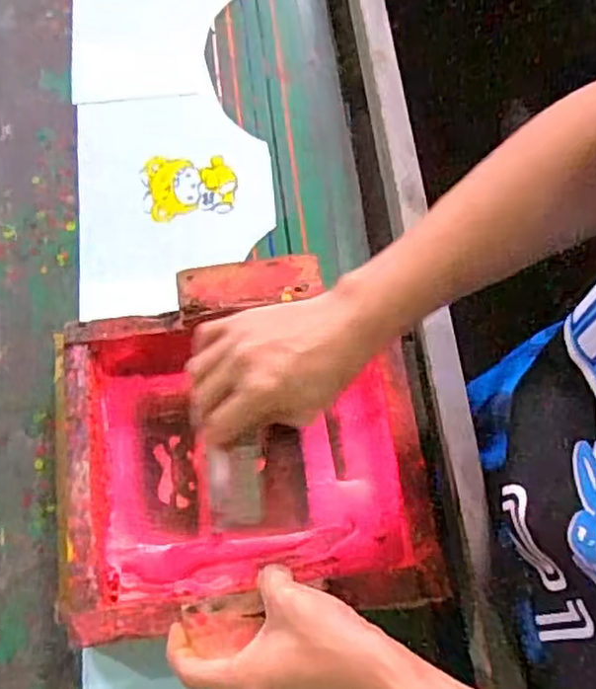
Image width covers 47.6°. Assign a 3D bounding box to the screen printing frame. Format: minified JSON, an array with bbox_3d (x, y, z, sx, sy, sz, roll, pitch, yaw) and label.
[{"bbox_3d":[-0.048,0.077,0.529,0.295,0.065,0.269,-8,72,-4],"label":"screen printing frame"}]

